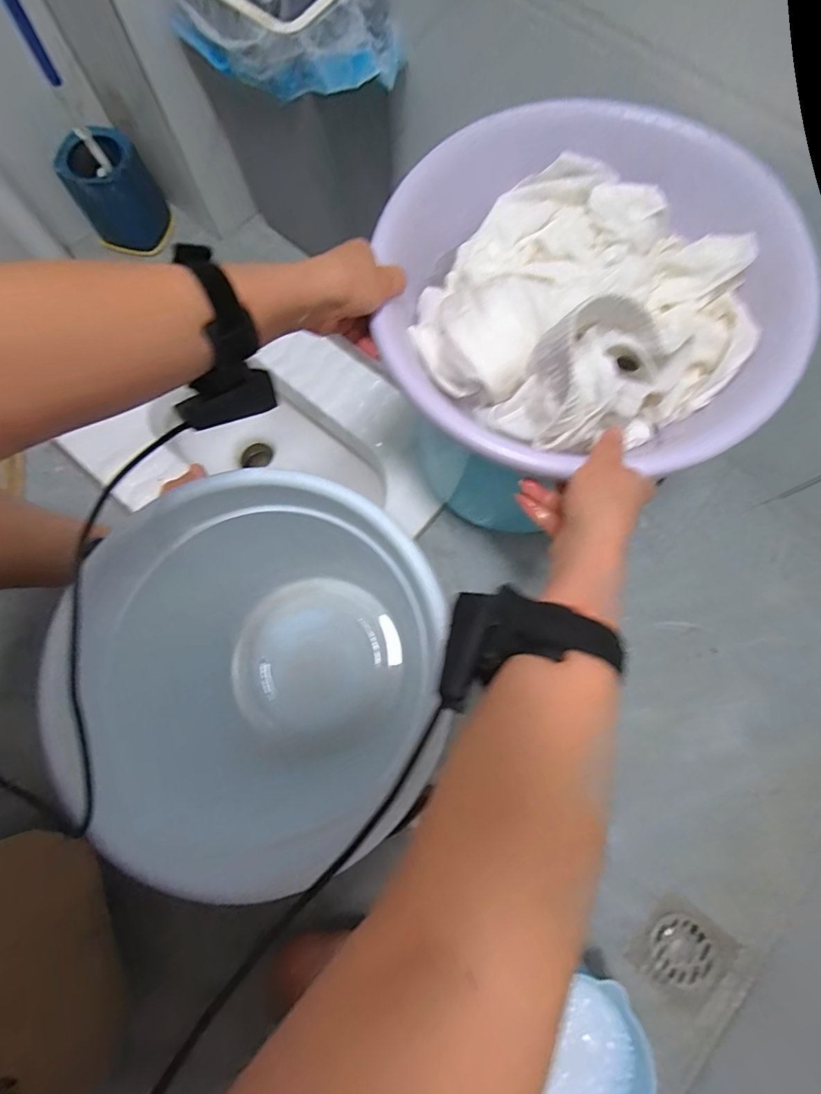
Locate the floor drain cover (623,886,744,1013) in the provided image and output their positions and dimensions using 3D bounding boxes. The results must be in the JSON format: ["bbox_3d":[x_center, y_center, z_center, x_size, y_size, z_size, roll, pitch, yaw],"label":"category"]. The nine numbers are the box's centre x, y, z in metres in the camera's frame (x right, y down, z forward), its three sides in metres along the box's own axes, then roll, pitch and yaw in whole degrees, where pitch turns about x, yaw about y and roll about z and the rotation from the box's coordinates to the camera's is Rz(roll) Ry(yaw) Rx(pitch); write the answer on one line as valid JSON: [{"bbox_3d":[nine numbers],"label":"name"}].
[{"bbox_3d":[0.317,0.473,0.561,0.094,0.014,0.097,40,78,10],"label":"floor drain cover"}]

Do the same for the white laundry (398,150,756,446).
[{"bbox_3d":[0.149,-0.217,0.410,0.261,0.095,0.257,0,74,0],"label":"white laundry"}]

